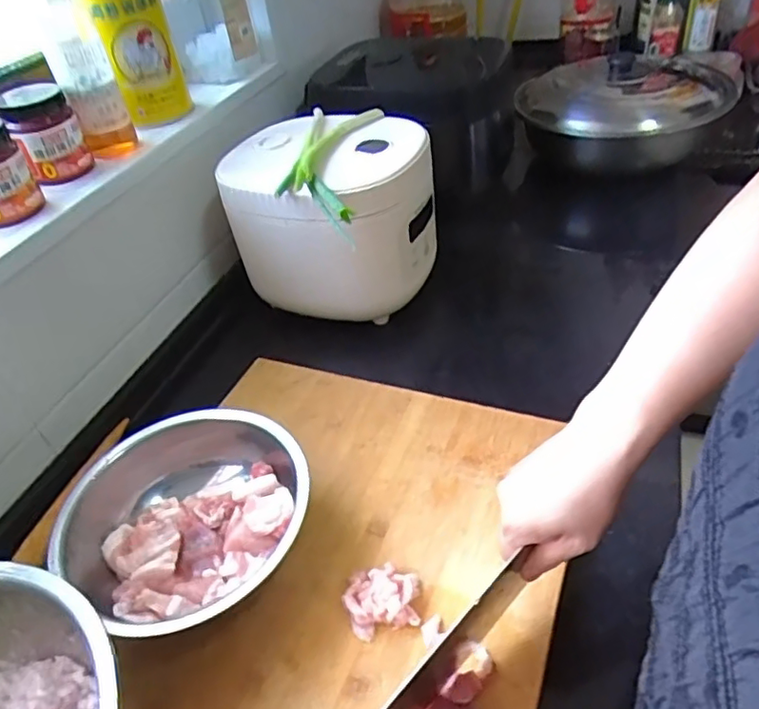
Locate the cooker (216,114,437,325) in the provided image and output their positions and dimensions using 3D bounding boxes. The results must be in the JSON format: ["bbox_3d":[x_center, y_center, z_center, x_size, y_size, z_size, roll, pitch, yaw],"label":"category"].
[{"bbox_3d":[-0.049,-0.175,0.741,0.233,0.185,0.202,4,43,16],"label":"cooker"}]

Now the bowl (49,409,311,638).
[{"bbox_3d":[-0.158,0.136,0.503,0.201,0.067,0.187,-5,41,4],"label":"bowl"}]

